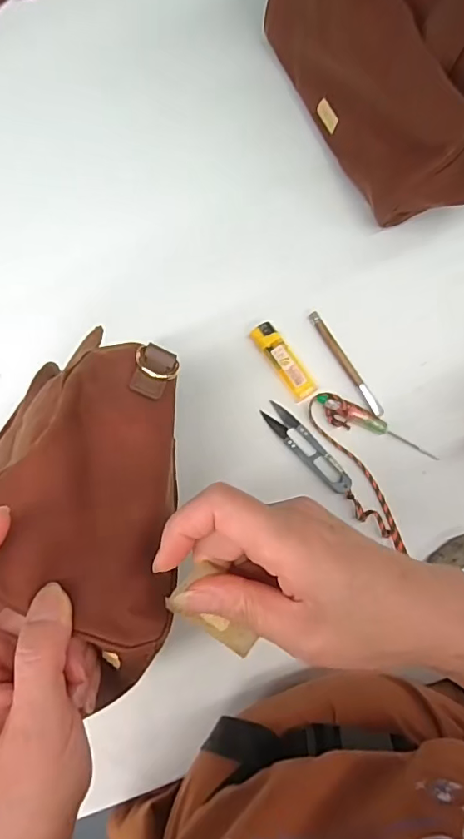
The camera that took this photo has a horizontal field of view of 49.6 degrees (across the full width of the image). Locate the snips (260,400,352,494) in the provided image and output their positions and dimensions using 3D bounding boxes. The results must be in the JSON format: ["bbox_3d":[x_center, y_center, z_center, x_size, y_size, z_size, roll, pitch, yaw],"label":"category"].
[{"bbox_3d":[0.067,0.024,0.449,0.021,0.007,0.101,-44,82,0],"label":"snips"}]

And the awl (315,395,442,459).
[{"bbox_3d":[0.129,0.004,0.441,0.112,0.016,0.015,25,87,7],"label":"awl"}]

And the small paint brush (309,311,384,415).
[{"bbox_3d":[0.104,-0.051,0.457,0.011,0.008,0.110,-30,82,2],"label":"small paint brush"}]

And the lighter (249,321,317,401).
[{"bbox_3d":[0.047,-0.054,0.459,0.022,0.012,0.078,-35,82,1],"label":"lighter"}]

